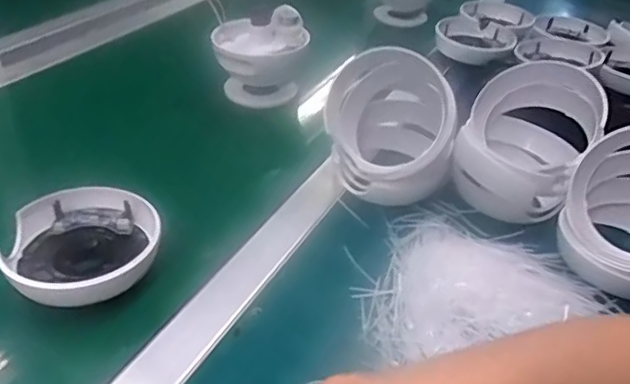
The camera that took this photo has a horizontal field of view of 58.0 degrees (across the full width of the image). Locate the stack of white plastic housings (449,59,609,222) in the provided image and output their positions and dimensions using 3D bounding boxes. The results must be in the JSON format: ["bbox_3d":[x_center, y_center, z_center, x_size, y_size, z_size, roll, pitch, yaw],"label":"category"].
[{"bbox_3d":[0.210,-0.051,0.563,0.114,0.119,0.124,22,39,23],"label":"stack of white plastic housings"}]

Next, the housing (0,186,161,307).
[{"bbox_3d":[-0.186,0.045,0.456,0.107,0.040,0.108,3,35,-2],"label":"housing"}]

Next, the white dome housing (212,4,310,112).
[{"bbox_3d":[-0.068,-0.163,0.716,0.119,0.113,0.092,1,35,-6],"label":"white dome housing"}]

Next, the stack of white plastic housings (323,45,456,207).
[{"bbox_3d":[0.073,-0.073,0.571,0.117,0.133,0.111,6,35,3],"label":"stack of white plastic housings"}]

